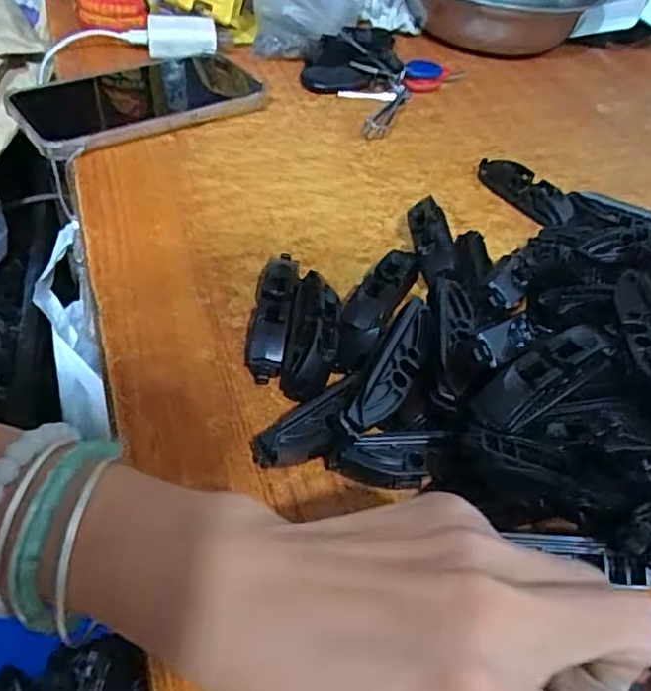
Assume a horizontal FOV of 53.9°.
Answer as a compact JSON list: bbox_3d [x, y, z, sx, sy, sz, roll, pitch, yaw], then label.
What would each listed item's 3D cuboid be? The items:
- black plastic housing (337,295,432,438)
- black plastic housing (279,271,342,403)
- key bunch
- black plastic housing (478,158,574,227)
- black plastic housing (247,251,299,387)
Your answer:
[{"bbox_3d":[0.029,0.008,0.268,0.017,0.013,0.074,23,47,15],"label":"black plastic housing"},{"bbox_3d":[-0.006,-0.005,0.304,0.023,0.022,0.077,8,45,1],"label":"black plastic housing"},{"bbox_3d":[0.037,-0.220,0.516,0.097,0.029,0.152,27,48,18],"label":"key bunch"},{"bbox_3d":[0.128,-0.101,0.418,0.022,0.019,0.071,-26,54,-28],"label":"black plastic housing"},{"bbox_3d":[-0.026,-0.017,0.316,0.018,0.018,0.078,8,45,0],"label":"black plastic housing"}]

